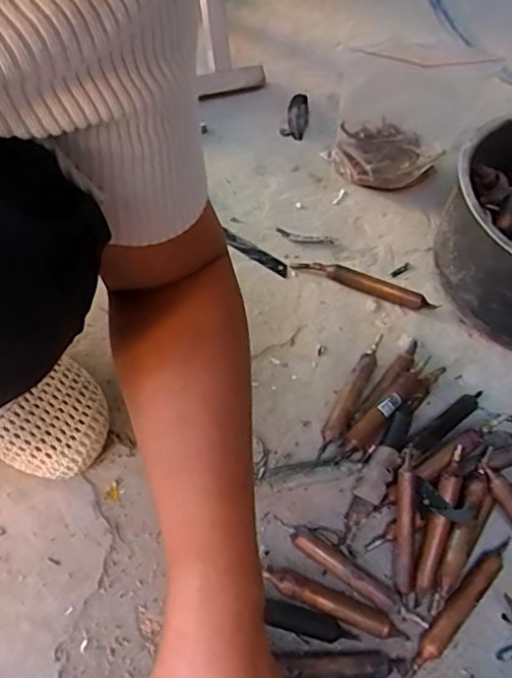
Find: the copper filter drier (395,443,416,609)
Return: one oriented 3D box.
[{"bbox_3d":[0.131,0.162,0.507,0.019,0.020,0.131,2,83,-1],"label":"copper filter drier"}]

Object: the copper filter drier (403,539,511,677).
[{"bbox_3d":[0.172,0.226,0.491,0.021,0.018,0.143,41,65,17],"label":"copper filter drier"}]

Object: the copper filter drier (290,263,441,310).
[{"bbox_3d":[0.119,-0.060,0.644,0.159,0.020,0.016,20,61,7],"label":"copper filter drier"}]

